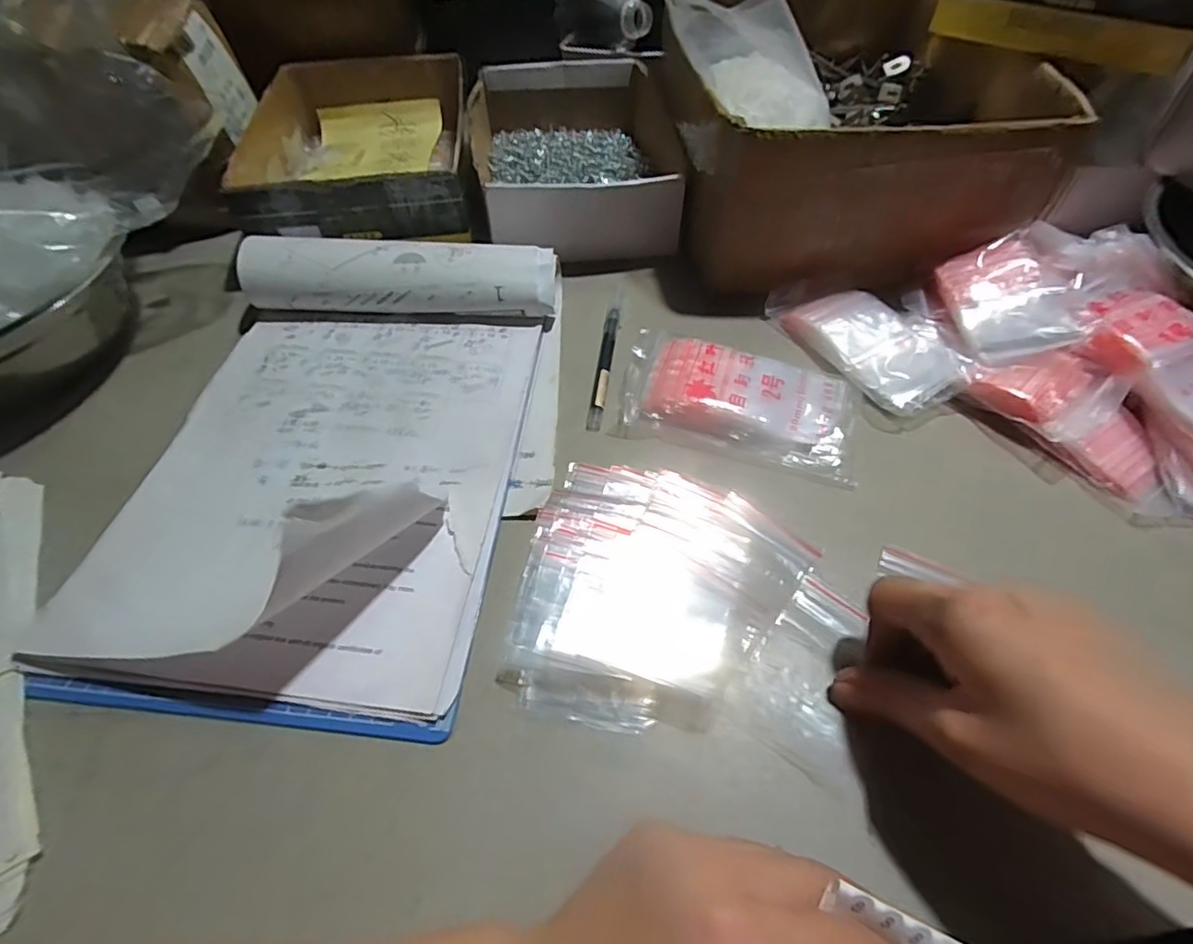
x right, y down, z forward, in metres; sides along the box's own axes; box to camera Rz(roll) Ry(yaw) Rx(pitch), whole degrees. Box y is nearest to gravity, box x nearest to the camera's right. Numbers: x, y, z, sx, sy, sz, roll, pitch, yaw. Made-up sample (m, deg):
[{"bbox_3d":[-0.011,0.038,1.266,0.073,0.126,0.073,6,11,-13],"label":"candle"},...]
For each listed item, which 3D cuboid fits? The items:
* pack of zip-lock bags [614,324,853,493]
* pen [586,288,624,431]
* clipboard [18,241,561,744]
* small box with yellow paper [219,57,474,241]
[{"bbox_3d":[0.092,-0.050,0.371,0.148,0.016,0.089,15,57,10],"label":"pack of zip-lock bags"},{"bbox_3d":[0.008,-0.086,0.406,0.010,0.005,0.141,6,56,5],"label":"pen"},{"bbox_3d":[-0.151,-0.034,0.323,0.241,0.085,0.306,5,56,4],"label":"clipboard"},{"bbox_3d":[-0.205,-0.295,0.512,0.179,0.062,0.255,-7,56,-4],"label":"small box with yellow paper"}]

